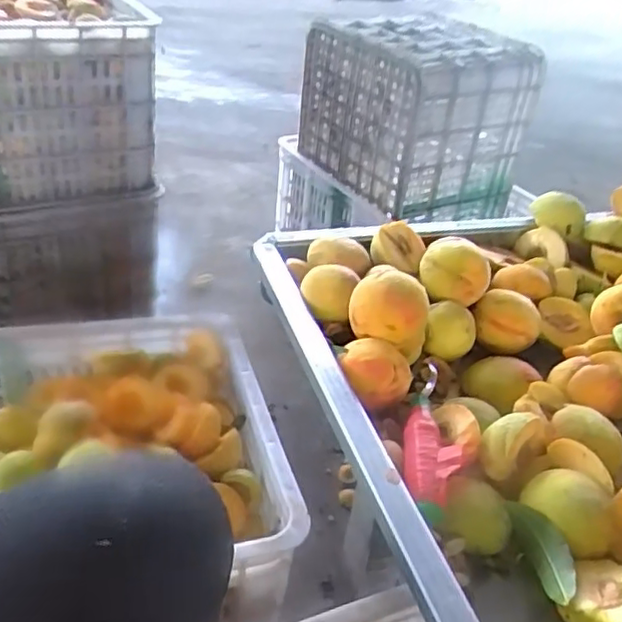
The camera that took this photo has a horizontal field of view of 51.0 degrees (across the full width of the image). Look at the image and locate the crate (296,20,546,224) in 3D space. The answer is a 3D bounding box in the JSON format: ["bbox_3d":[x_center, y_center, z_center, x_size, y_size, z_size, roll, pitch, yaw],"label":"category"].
[{"bbox_3d":[0.193,-0.383,1.228,0.287,0.255,0.332,-16,41,-30],"label":"crate"}]

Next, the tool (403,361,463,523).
[{"bbox_3d":[0.084,0.088,0.456,0.036,0.017,0.136,9,35,2],"label":"tool"}]

